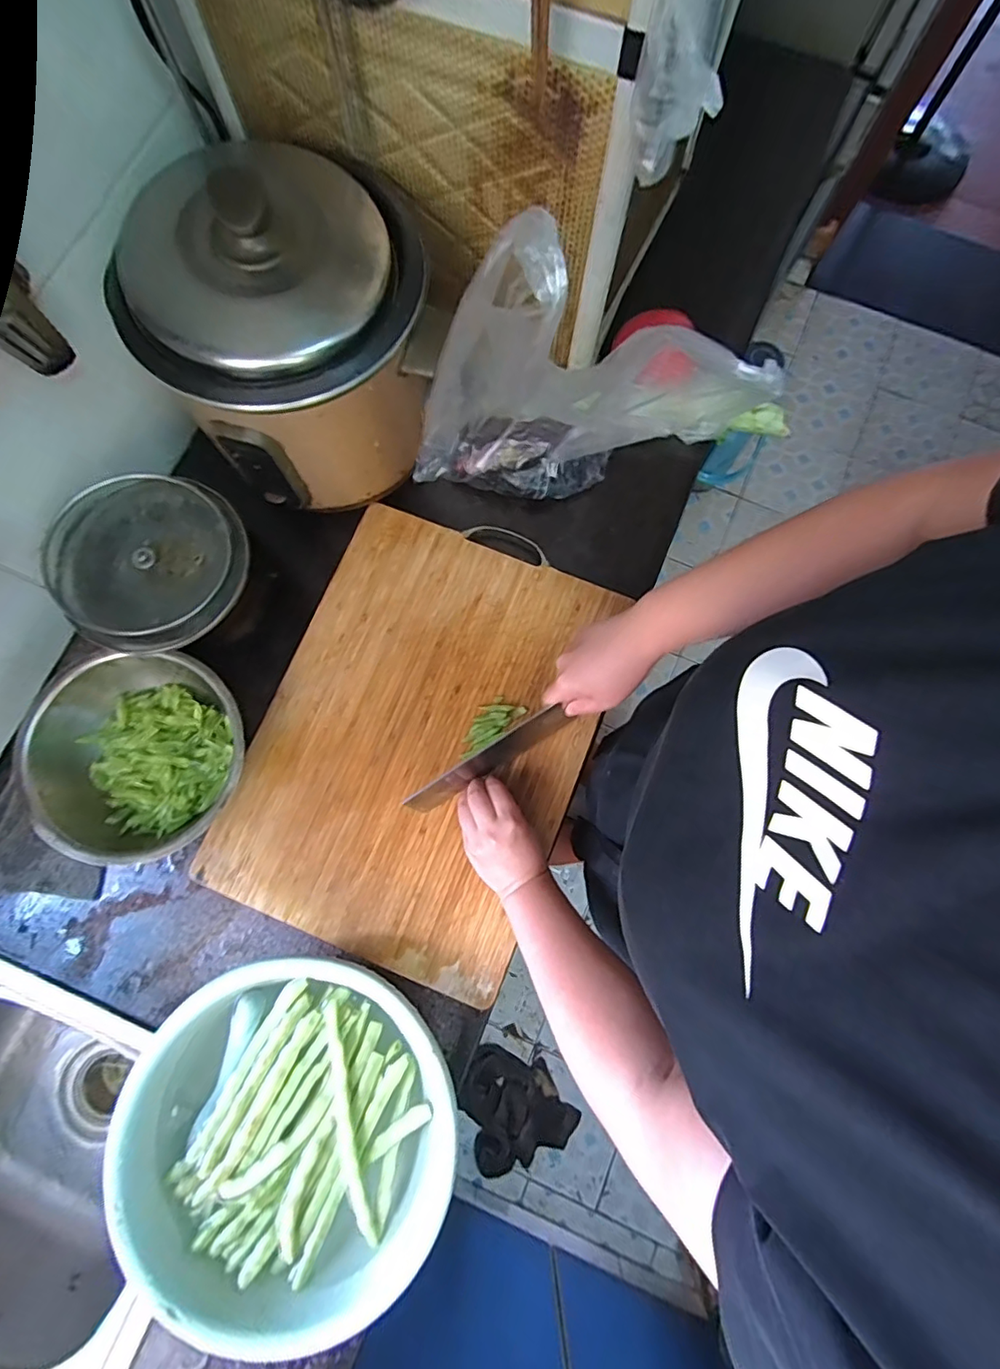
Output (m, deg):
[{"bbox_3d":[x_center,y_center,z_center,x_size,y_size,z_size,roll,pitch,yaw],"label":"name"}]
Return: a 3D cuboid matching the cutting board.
[{"bbox_3d":[-0.079,0.051,0.560,0.326,0.014,0.439,22,80,4],"label":"cutting board"}]

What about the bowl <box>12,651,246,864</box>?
[{"bbox_3d":[-0.347,0.069,0.527,0.190,0.087,0.188,0,79,0],"label":"bowl"}]

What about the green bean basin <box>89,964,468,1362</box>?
[{"bbox_3d":[-0.177,0.377,0.459,0.270,0.071,0.257,0,79,0],"label":"green bean basin"}]

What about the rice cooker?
[{"bbox_3d":[-0.186,-0.331,0.515,0.243,0.227,0.253,-6,79,-2],"label":"rice cooker"}]

